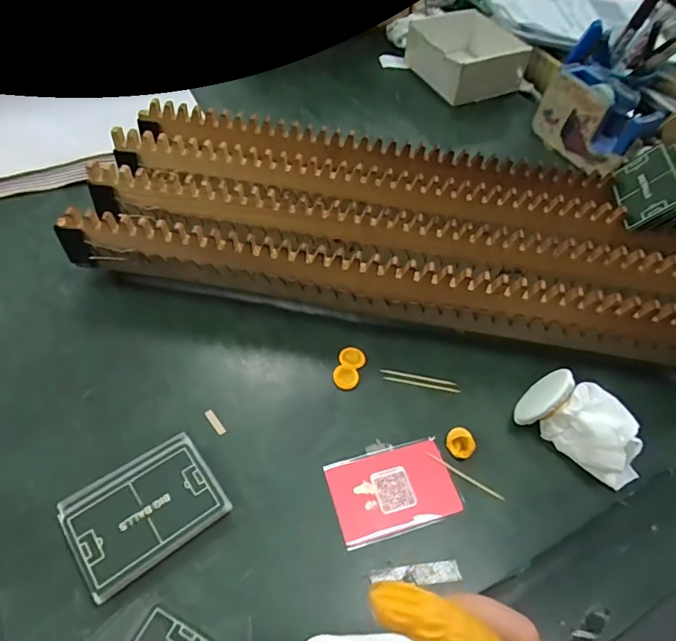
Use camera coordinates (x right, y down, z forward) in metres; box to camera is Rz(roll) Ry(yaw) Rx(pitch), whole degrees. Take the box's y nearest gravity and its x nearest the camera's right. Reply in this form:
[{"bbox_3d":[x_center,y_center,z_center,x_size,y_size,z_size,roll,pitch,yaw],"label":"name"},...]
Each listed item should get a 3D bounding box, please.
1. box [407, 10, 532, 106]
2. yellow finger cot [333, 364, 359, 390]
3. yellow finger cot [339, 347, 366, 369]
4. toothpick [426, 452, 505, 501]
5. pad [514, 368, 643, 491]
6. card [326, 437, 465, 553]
[{"bbox_3d":[0.175,-0.377,0.688,0.117,0.065,0.149,-20,58,-19],"label":"box"},{"bbox_3d":[0.006,0.046,0.386,0.020,0.006,0.019,3,53,-4],"label":"yellow finger cot"},{"bbox_3d":[0.012,0.031,0.401,0.022,0.006,0.022,3,53,-4],"label":"yellow finger cot"},{"bbox_3d":[0.092,0.111,0.345,0.060,0.004,0.004,29,56,15],"label":"toothpick"},{"bbox_3d":[0.185,0.075,0.356,0.091,0.048,0.050,32,57,17],"label":"pad"},{"bbox_3d":[0.039,0.118,0.338,0.085,0.004,0.056,-11,55,-14],"label":"card"}]

